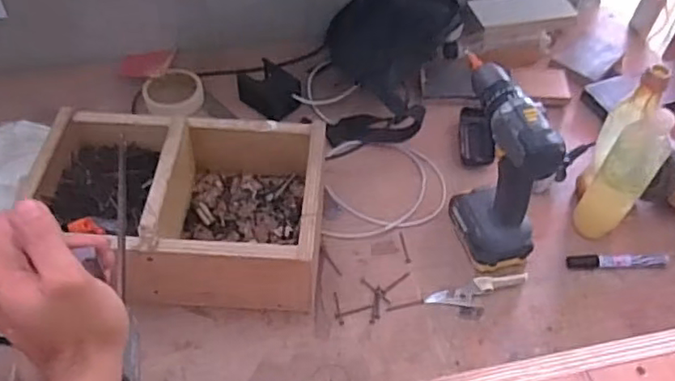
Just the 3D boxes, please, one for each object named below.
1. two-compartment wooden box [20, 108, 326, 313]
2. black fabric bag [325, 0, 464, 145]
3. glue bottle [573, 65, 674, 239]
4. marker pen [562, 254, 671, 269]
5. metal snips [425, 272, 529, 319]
[{"bbox_3d":[-0.191,0.014,0.769,0.344,0.117,0.236,3,50,-1],"label":"two-compartment wooden box"},{"bbox_3d":[0.078,-0.207,0.961,0.215,0.134,0.307,12,51,6],"label":"black fabric bag"},{"bbox_3d":[0.364,-0.040,0.788,0.066,0.224,0.087,19,52,12],"label":"glue bottle"},{"bbox_3d":[0.365,0.093,0.805,0.131,0.021,0.016,3,50,-2],"label":"marker pen"},{"bbox_3d":[0.178,0.128,0.766,0.126,0.012,0.046,-15,53,-16],"label":"metal snips"}]

